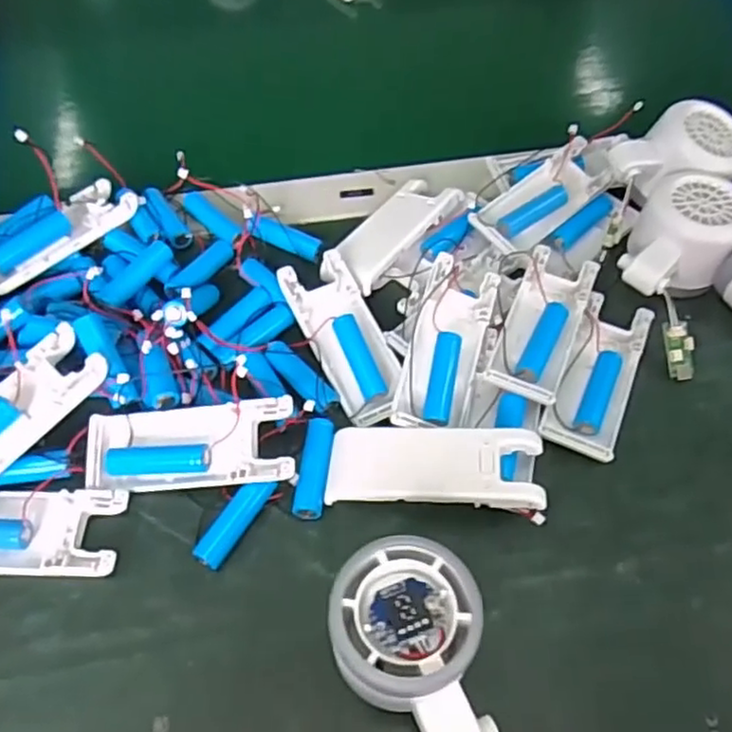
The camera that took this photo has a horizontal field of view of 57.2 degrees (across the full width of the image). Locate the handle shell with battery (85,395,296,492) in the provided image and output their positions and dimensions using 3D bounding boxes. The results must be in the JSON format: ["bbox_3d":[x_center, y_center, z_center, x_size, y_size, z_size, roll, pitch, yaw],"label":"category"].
[{"bbox_3d":[-0.086,0.040,0.333,0.104,0.022,0.038,-6,58,10],"label":"handle shell with battery"}]

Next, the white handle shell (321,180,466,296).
[{"bbox_3d":[0.018,-0.087,0.418,0.039,0.012,0.100,34,62,20],"label":"white handle shell"}]

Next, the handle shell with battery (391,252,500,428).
[{"bbox_3d":[0.045,-0.012,0.363,0.039,0.021,0.099,14,57,8],"label":"handle shell with battery"}]

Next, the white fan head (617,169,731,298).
[{"bbox_3d":[0.186,-0.074,0.398,0.055,0.044,0.084,30,61,17],"label":"white fan head"}]

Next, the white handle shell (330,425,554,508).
[{"bbox_3d":[0.033,0.049,0.329,0.102,0.012,0.040,0,57,13],"label":"white handle shell"}]

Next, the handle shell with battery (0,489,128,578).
[{"bbox_3d":[-0.168,0.078,0.317,0.103,0.012,0.041,0,57,-1],"label":"handle shell with battery"}]

